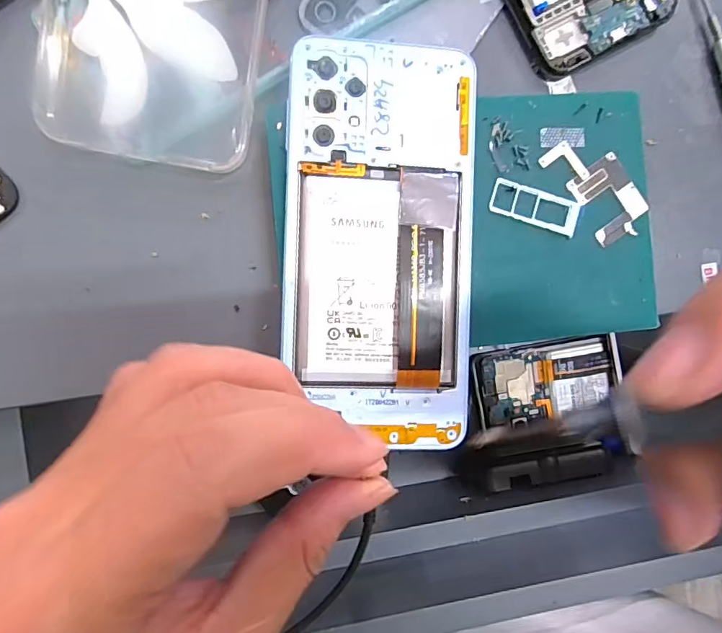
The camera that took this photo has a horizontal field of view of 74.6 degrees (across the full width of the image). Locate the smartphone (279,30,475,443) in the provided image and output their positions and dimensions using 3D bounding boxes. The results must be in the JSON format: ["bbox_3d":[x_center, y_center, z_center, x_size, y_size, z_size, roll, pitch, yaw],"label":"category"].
[{"bbox_3d":[0.008,-0.029,0.189,0.076,0.009,0.158,1,91,-9],"label":"smartphone"}]

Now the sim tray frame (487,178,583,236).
[{"bbox_3d":[0.076,-0.047,0.205,0.040,0.004,0.015,17,87,-6],"label":"sim tray frame"}]

